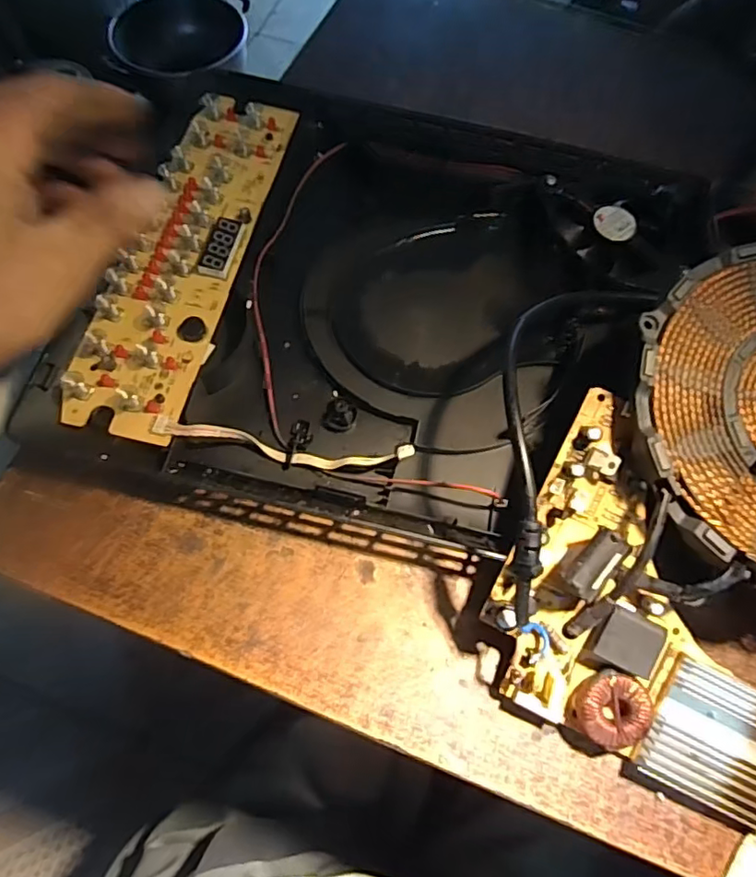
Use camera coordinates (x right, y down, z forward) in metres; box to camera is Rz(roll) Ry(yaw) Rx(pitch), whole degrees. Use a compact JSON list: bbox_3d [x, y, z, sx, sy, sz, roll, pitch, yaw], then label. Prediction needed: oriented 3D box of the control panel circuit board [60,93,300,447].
[{"bbox_3d":[-0.120,-0.119,0.363,0.069,0.019,0.251,12,68,4],"label":"control panel circuit board"}]

